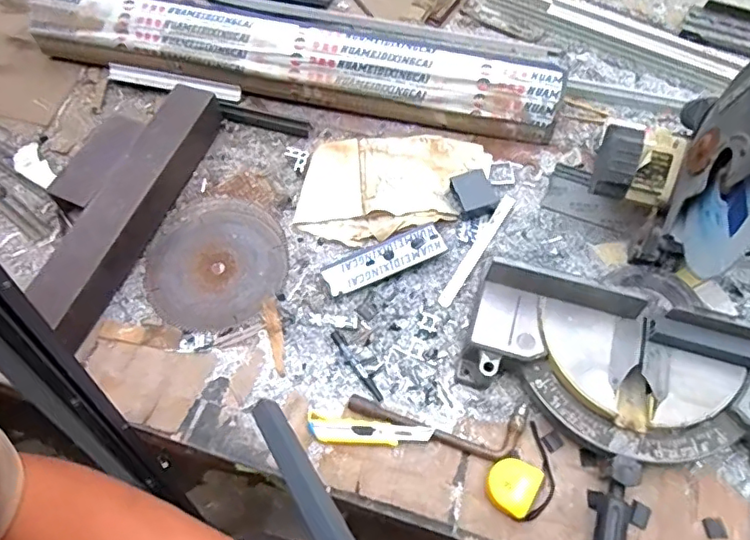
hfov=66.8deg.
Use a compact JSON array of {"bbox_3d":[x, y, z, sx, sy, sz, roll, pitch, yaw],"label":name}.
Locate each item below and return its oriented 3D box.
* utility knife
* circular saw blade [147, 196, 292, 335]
[{"bbox_3d":[-0.010,0.241,0.834,0.179,0.018,0.041,6,64,4],"label":"utility knife"},{"bbox_3d":[-0.278,-0.018,0.997,0.242,0.007,0.259,-1,58,1],"label":"circular saw blade"}]

